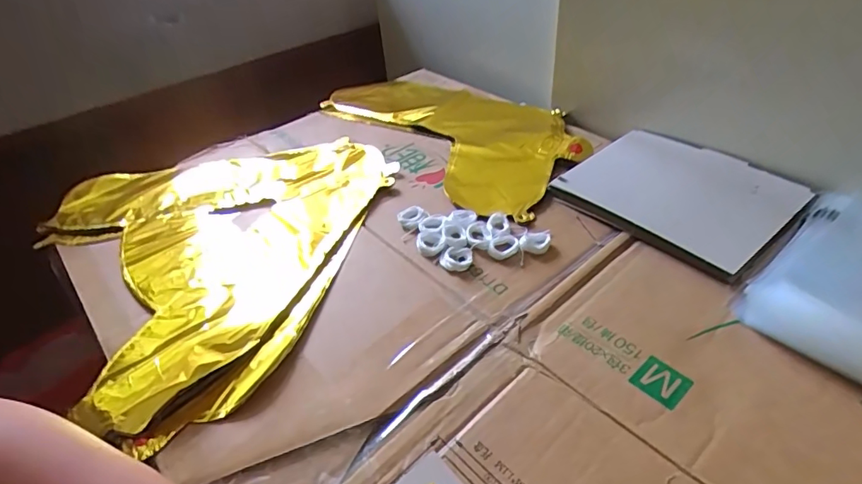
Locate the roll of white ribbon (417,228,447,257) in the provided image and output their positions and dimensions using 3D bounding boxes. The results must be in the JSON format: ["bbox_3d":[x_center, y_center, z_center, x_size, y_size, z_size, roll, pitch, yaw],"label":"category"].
[{"bbox_3d":[0.001,0.000,0.484,0.027,0.008,0.029,-3,41,4],"label":"roll of white ribbon"}]

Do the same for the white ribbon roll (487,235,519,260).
[{"bbox_3d":[0.068,0.004,0.472,0.029,0.007,0.024,-21,43,-16],"label":"white ribbon roll"}]

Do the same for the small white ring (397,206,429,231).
[{"bbox_3d":[-0.020,-0.024,0.517,0.030,0.012,0.029,-4,41,3],"label":"small white ring"}]

